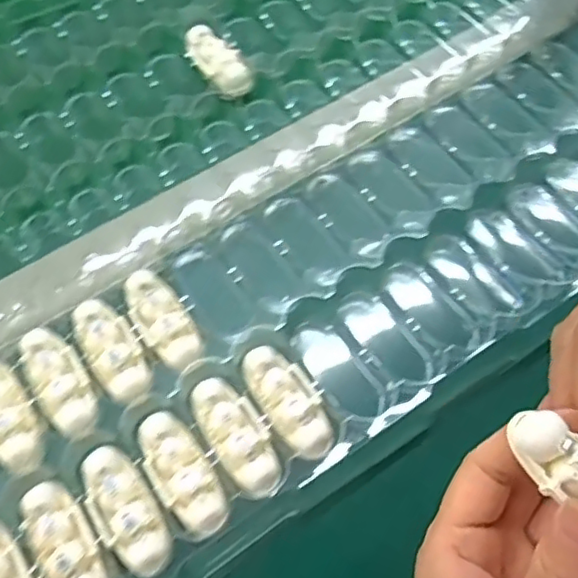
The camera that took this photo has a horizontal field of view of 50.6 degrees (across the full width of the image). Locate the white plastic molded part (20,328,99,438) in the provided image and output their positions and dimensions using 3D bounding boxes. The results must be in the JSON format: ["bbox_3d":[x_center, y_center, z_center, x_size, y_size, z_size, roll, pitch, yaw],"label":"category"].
[{"bbox_3d":[-0.119,0.047,0.316,0.026,0.009,0.060,-27,67,-12],"label":"white plastic molded part"}]

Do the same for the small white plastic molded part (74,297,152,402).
[{"bbox_3d":[-0.093,0.032,0.324,0.026,0.010,0.063,-31,67,-13],"label":"small white plastic molded part"}]

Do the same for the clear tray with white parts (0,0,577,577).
[{"bbox_3d":[0.019,-0.022,0.348,0.501,0.032,0.202,-30,66,-14],"label":"clear tray with white parts"}]

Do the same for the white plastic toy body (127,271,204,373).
[{"bbox_3d":[-0.069,0.017,0.332,0.026,0.012,0.059,-29,67,-13],"label":"white plastic toy body"}]

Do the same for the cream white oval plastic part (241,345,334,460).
[{"bbox_3d":[0.001,0.055,0.311,0.028,0.012,0.063,-34,68,-15],"label":"cream white oval plastic part"}]

